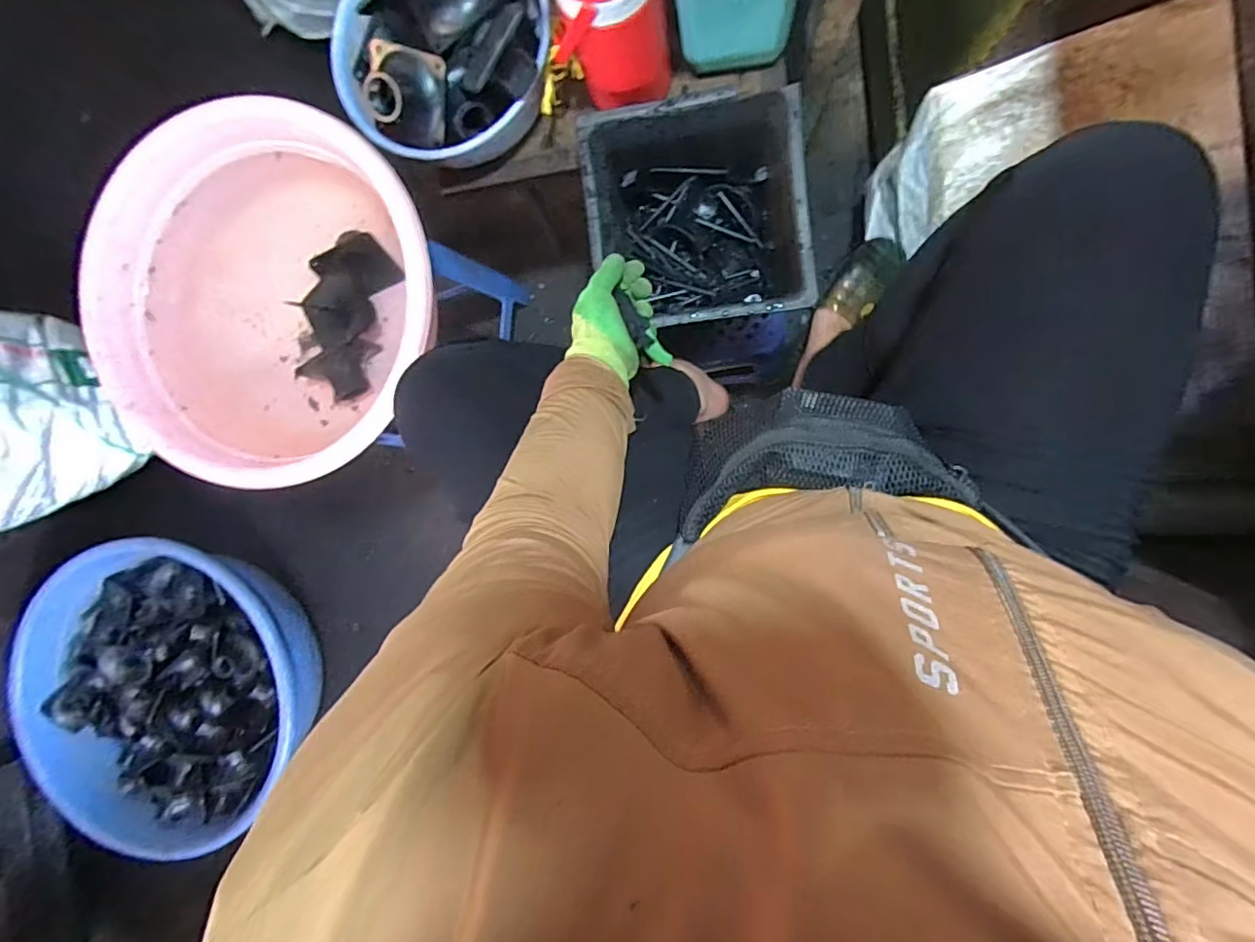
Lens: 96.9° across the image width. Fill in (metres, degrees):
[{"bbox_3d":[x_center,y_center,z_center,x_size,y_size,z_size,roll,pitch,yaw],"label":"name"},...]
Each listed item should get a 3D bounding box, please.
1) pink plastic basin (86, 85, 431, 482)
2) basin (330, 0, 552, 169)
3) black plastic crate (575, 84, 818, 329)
[{"bbox_3d":[-0.422,-0.205,0.665,0.412,0.130,0.407,0,92,8],"label":"pink plastic basin"},{"bbox_3d":[-0.221,-0.501,0.632,0.244,0.109,0.245,0,92,8],"label":"basin"},{"bbox_3d":[0.082,-0.289,0.673,0.234,0.149,0.237,-7,91,8],"label":"black plastic crate"}]

